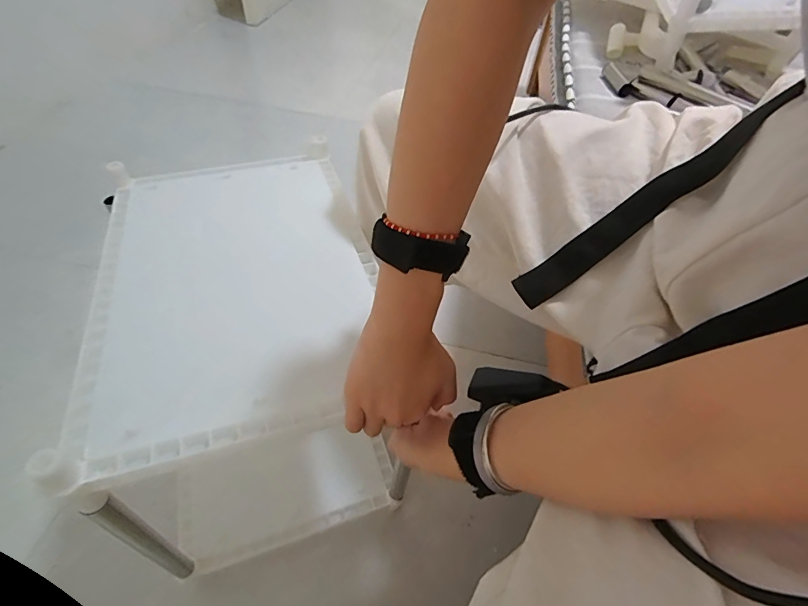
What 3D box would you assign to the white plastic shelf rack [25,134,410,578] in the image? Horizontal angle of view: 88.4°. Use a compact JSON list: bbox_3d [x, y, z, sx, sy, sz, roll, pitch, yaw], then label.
[{"bbox_3d":[-0.194,0.053,0.576,0.287,0.320,0.433,-11,50,-14],"label":"white plastic shelf rack"}]

